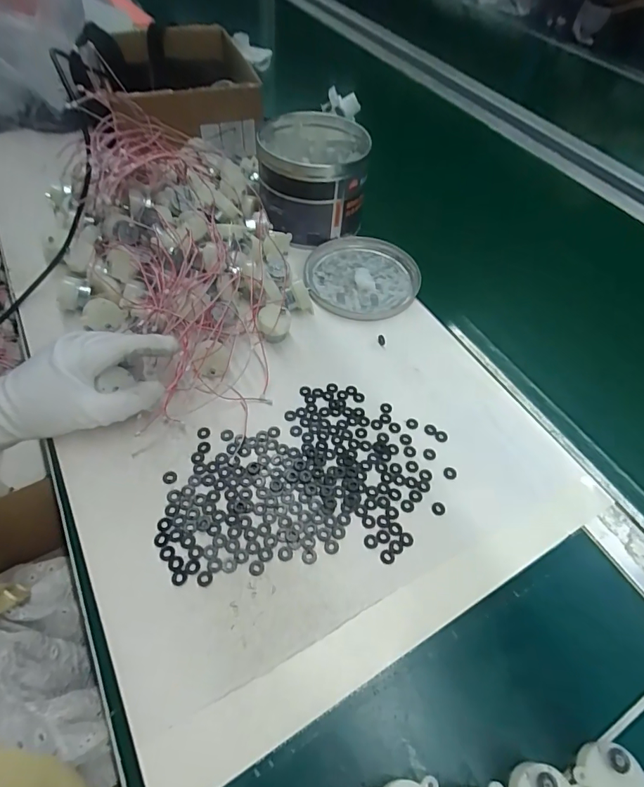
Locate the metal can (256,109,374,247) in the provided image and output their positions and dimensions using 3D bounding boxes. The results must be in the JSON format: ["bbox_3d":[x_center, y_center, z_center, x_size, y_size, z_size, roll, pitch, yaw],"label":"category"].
[{"bbox_3d":[-0.012,-0.257,0.531,0.124,0.105,0.131,2,54,-3],"label":"metal can"}]

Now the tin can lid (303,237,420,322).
[{"bbox_3d":[0.047,-0.135,0.502,0.126,0.014,0.127,11,54,4],"label":"tin can lid"}]

